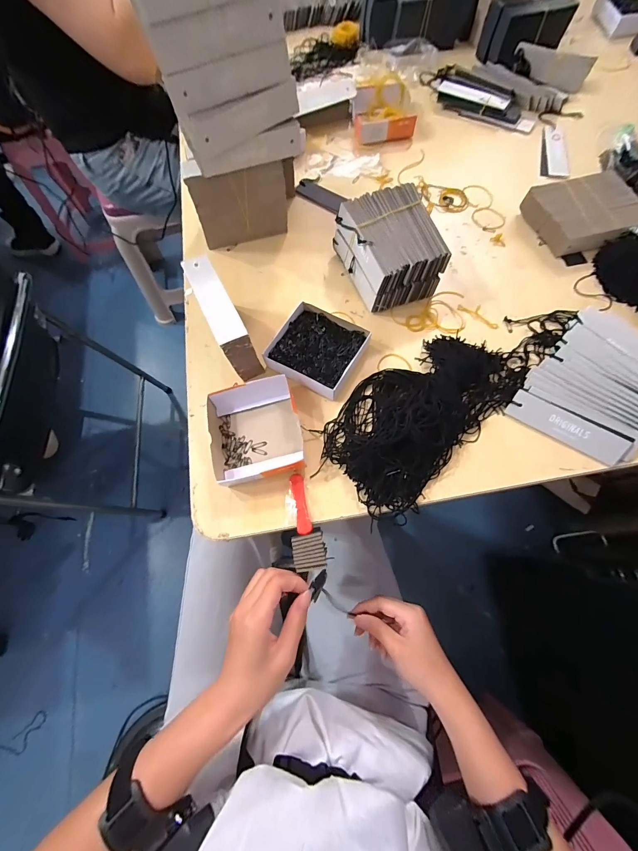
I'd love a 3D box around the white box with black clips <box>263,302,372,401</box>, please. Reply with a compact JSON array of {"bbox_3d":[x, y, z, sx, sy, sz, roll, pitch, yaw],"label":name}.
[{"bbox_3d":[-0.001,-0.098,0.423,0.102,0.026,0.105,29,73,13],"label":"white box with black clips"}]

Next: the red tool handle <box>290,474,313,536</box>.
[{"bbox_3d":[-0.020,0.086,0.363,0.016,0.007,0.066,-9,69,-1],"label":"red tool handle"}]

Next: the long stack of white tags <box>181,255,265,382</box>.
[{"bbox_3d":[-0.113,-0.123,0.396,0.032,0.095,0.126,-27,71,-7],"label":"long stack of white tags"}]

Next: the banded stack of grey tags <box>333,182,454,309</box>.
[{"bbox_3d":[0.092,-0.236,0.443,0.108,0.076,0.130,-17,70,-4],"label":"banded stack of grey tags"}]

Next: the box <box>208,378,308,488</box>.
[{"bbox_3d":[-0.075,0.001,0.384,0.101,0.032,0.116,-14,69,-2],"label":"box"}]

